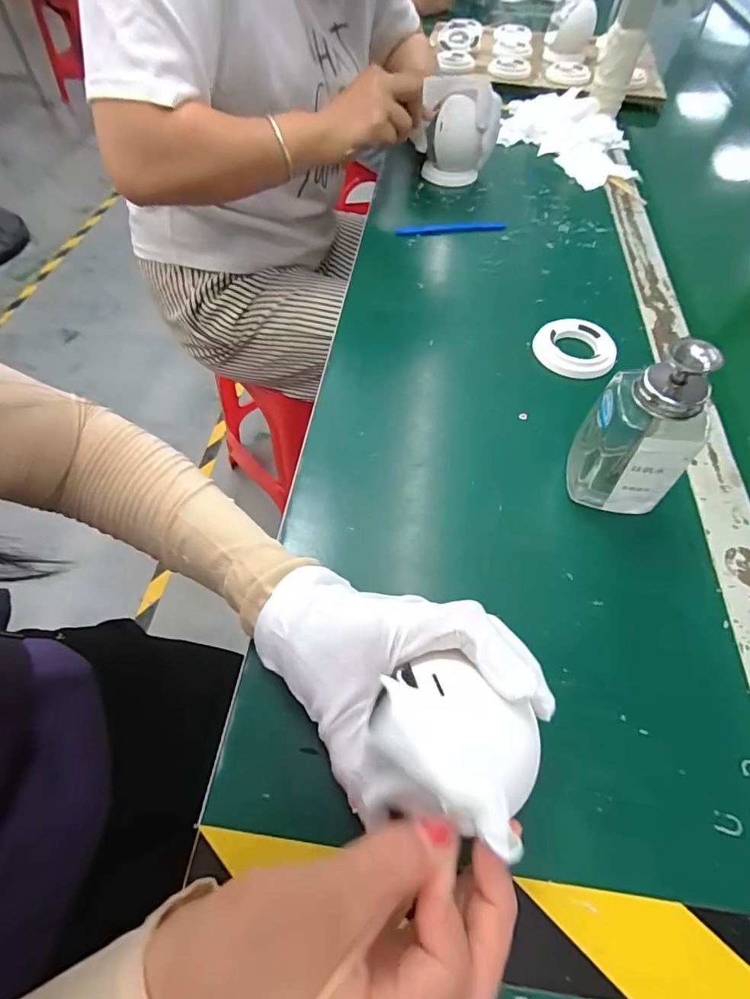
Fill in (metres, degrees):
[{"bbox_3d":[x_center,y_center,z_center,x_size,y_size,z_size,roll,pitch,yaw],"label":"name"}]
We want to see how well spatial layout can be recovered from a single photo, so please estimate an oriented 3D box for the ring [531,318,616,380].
[{"bbox_3d":[0.184,-0.141,0.432,0.070,0.012,0.070,22,59,12],"label":"ring"}]

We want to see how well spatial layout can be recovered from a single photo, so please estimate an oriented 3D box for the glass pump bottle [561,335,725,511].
[{"bbox_3d":[0.172,-0.045,0.307,0.058,0.120,0.058,11,57,5],"label":"glass pump bottle"}]

